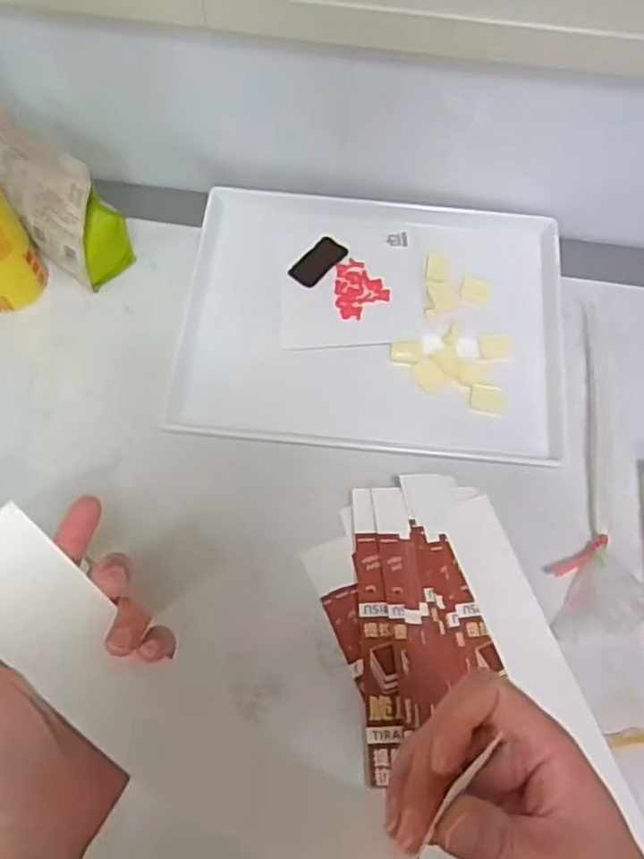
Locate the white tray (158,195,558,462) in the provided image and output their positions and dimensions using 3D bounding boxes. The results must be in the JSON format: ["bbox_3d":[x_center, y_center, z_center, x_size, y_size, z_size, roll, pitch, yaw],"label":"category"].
[{"bbox_3d":[0.060,-0.136,0.774,0.422,0.024,0.327,5,66,1],"label":"white tray"}]

